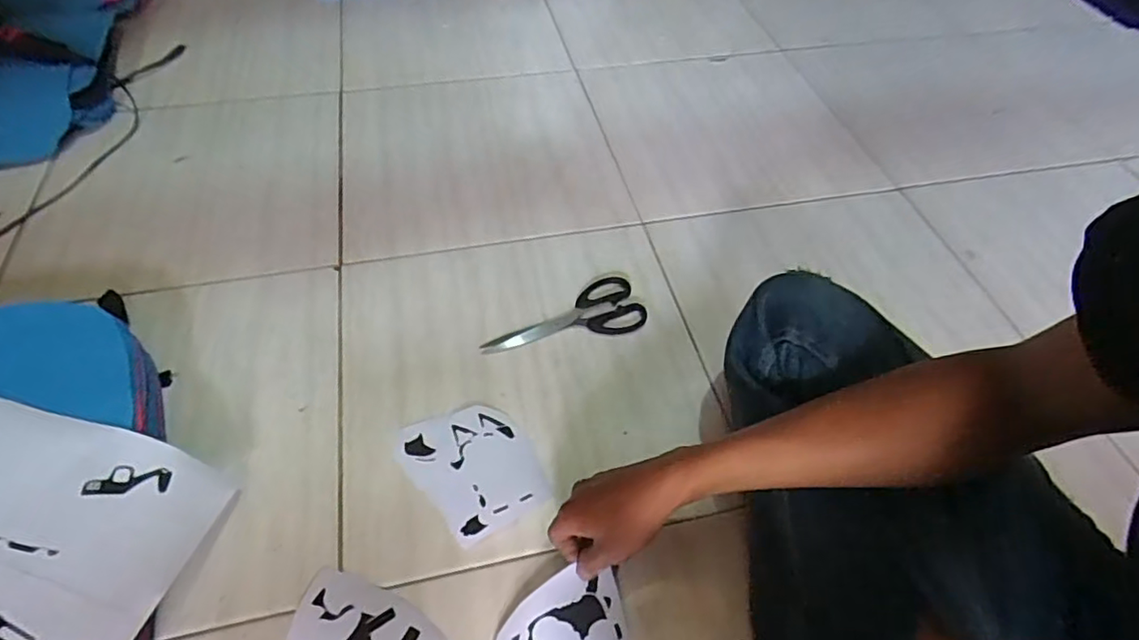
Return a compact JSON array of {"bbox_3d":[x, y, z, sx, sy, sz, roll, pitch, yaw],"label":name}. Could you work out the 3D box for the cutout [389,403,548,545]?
[{"bbox_3d":[-0.097,0.144,0.585,0.115,0.005,0.137,-23,55,-19],"label":"cutout"}]

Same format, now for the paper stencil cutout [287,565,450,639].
[{"bbox_3d":[-0.172,0.262,0.492,0.131,0.004,0.074,26,56,15],"label":"paper stencil cutout"}]

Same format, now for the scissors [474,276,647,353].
[{"bbox_3d":[-0.008,0.001,0.697,0.195,0.008,0.079,-16,55,-15],"label":"scissors"}]

